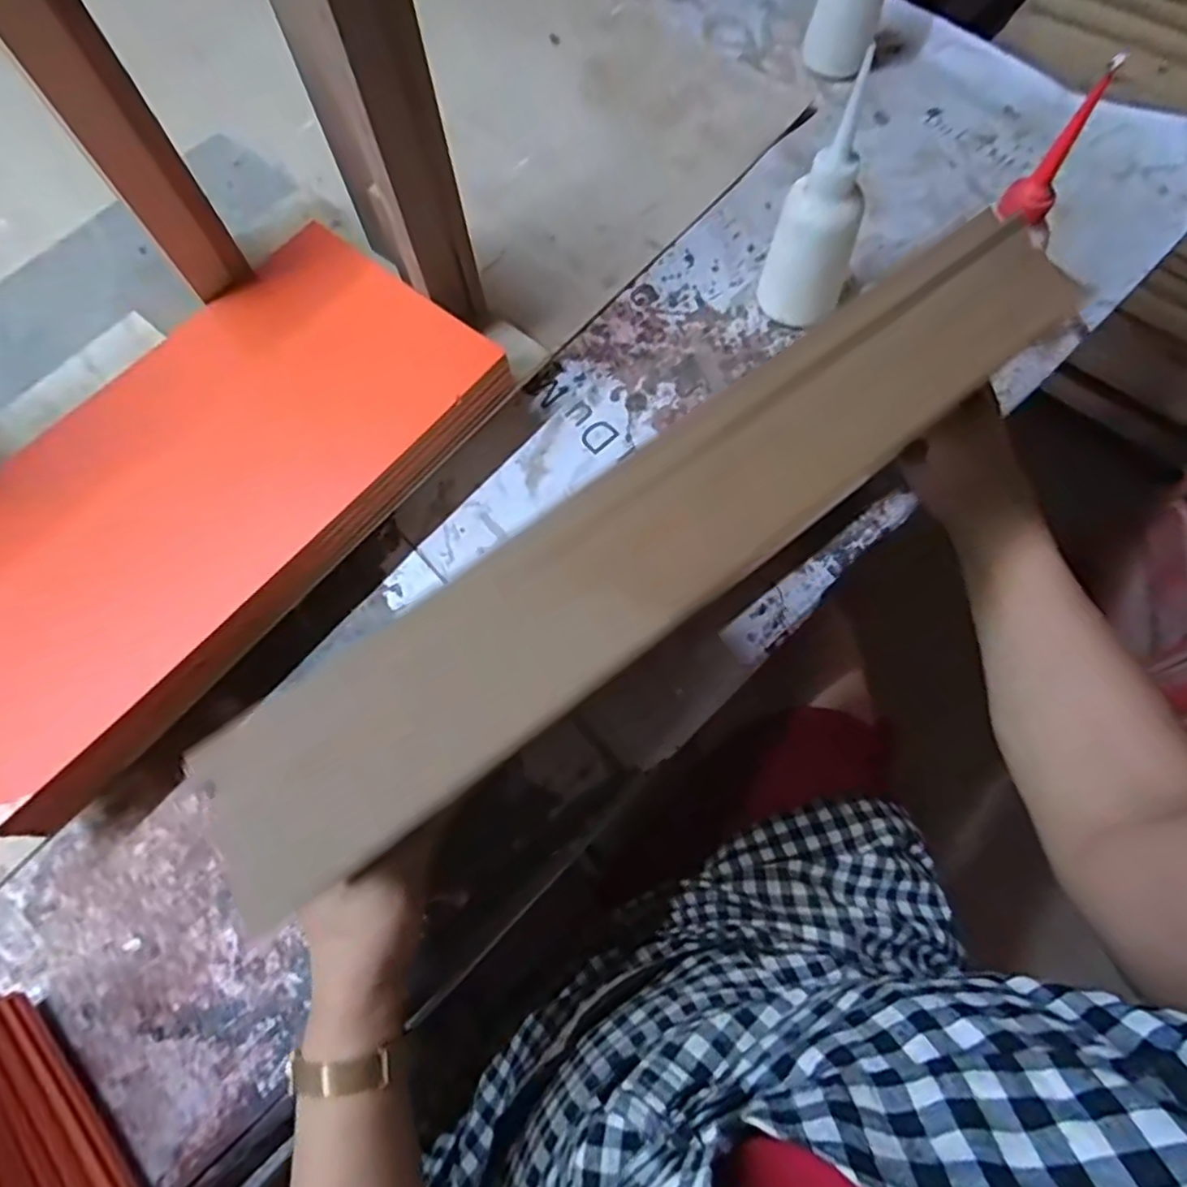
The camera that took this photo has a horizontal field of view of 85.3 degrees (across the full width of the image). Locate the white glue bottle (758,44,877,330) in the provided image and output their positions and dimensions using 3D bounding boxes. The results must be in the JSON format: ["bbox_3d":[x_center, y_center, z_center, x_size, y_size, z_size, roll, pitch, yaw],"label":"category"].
[{"bbox_3d":[0.158,-0.254,0.452,0.058,0.162,0.059,18,72,6],"label":"white glue bottle"}]

